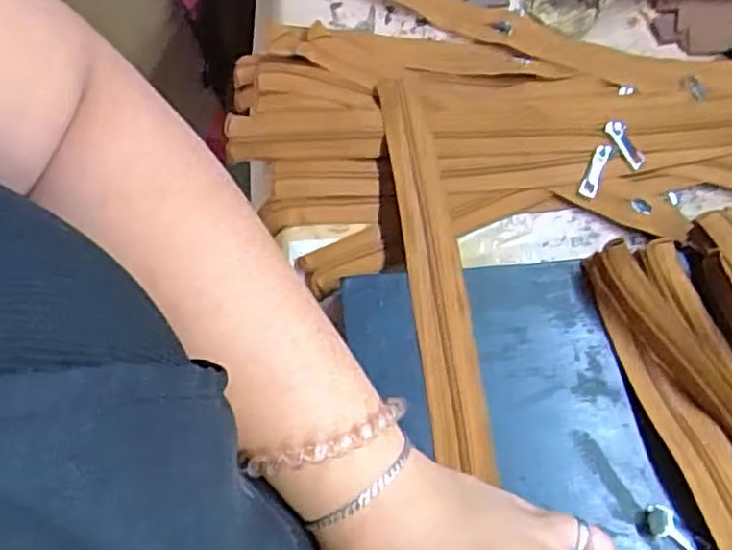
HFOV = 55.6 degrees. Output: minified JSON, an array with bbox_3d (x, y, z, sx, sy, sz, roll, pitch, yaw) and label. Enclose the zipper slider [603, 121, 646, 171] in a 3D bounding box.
[{"bbox_3d":[0.165,-0.083,0.441,0.011,0.007,0.034,-36,93,-15],"label":"zipper slider"}]

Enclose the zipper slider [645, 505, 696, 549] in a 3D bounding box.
[{"bbox_3d":[0.148,0.125,0.332,0.033,0.009,0.013,43,72,3],"label":"zipper slider"}]

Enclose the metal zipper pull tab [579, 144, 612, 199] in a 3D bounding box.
[{"bbox_3d":[0.142,-0.065,0.429,0.010,0.005,0.037,22,67,10],"label":"metal zipper pull tab"}]

